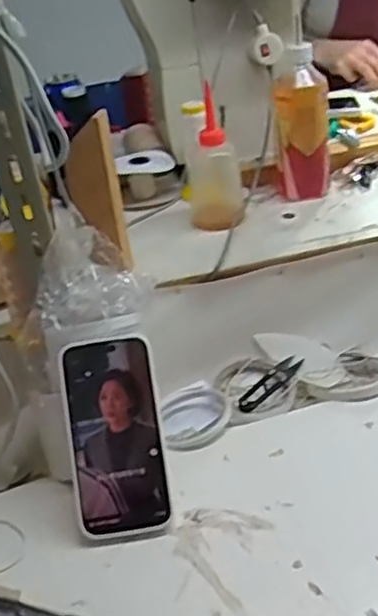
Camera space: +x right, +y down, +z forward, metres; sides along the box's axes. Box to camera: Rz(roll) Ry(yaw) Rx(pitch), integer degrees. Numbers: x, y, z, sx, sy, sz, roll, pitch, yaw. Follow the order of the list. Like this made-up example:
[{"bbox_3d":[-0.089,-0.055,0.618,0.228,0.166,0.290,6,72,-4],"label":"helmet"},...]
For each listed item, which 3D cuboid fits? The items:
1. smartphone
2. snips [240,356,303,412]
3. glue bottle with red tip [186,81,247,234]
[{"bbox_3d":[-0.063,0.109,0.593,0.080,0.166,0.011,-9,-7,-3],"label":"smartphone"},{"bbox_3d":[0.086,0.082,0.738,0.023,0.015,0.106,22,42,37],"label":"snips"},{"bbox_3d":[0.031,-0.171,0.822,0.064,0.140,0.065,-6,34,2],"label":"glue bottle with red tip"}]

